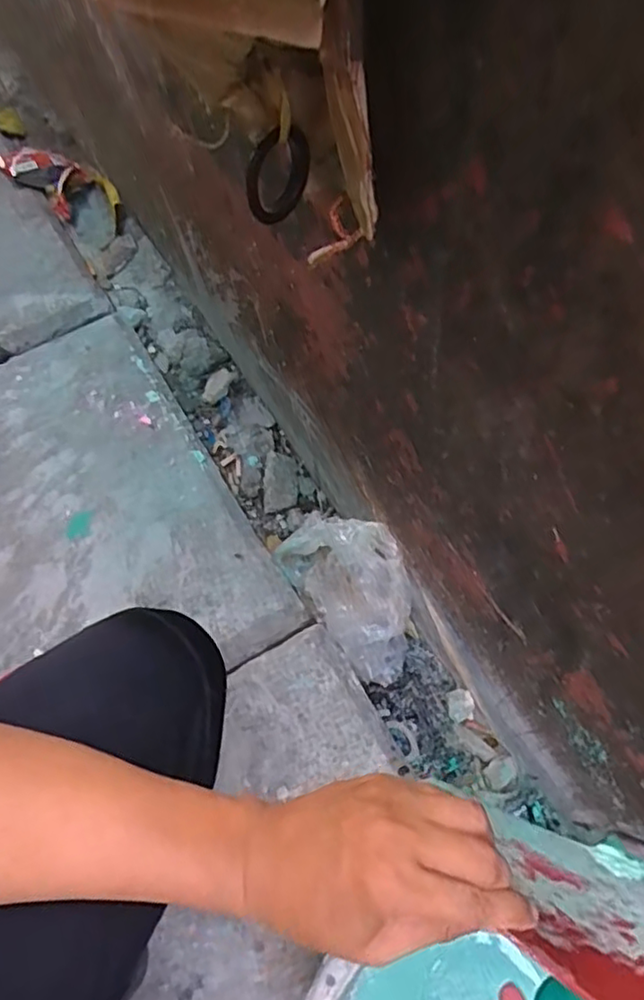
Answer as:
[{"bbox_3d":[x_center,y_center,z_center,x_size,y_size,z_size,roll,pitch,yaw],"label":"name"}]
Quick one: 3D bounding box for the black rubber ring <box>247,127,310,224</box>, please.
[{"bbox_3d":[-0.025,-0.183,0.352,0.014,0.051,0.052,26,67,17],"label":"black rubber ring"}]

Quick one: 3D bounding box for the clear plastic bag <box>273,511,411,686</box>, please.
[{"bbox_3d":[0.038,0.098,0.718,0.105,0.132,0.195,-31,64,-12],"label":"clear plastic bag"}]

